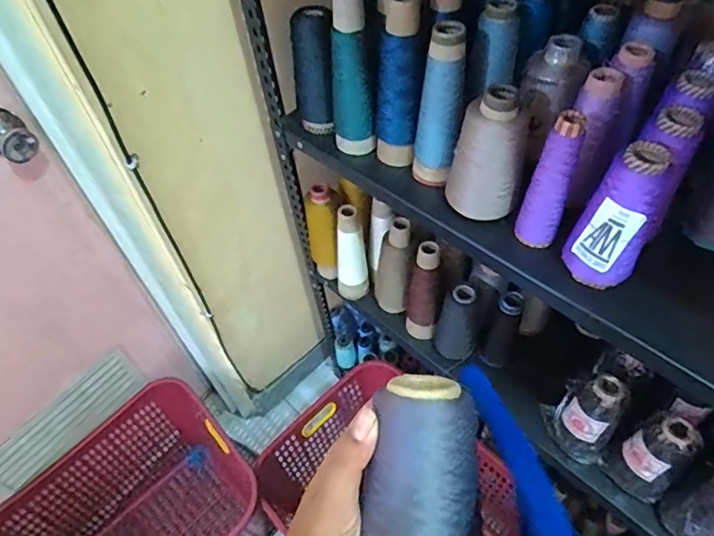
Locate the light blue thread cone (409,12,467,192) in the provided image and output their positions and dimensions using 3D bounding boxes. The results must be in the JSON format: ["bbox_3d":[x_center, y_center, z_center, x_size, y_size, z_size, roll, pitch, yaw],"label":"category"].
[{"bbox_3d":[0.104,-0.194,0.651,0.060,0.208,0.065,5,52,9],"label":"light blue thread cone"}]

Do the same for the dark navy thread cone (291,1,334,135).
[{"bbox_3d":[-0.064,-0.288,0.752,0.059,0.176,0.049,-10,52,-4],"label":"dark navy thread cone"}]

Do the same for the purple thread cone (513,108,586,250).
[{"bbox_3d":[0.222,-0.095,0.583,0.047,0.170,0.040,17,55,17],"label":"purple thread cone"}]

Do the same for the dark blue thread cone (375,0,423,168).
[{"bbox_3d":[0.056,-0.247,0.690,0.060,0.225,0.060,7,53,10],"label":"dark blue thread cone"}]

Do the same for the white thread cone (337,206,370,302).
[{"bbox_3d":[-0.011,-0.021,0.994,0.060,0.229,0.050,-23,54,-13],"label":"white thread cone"}]

